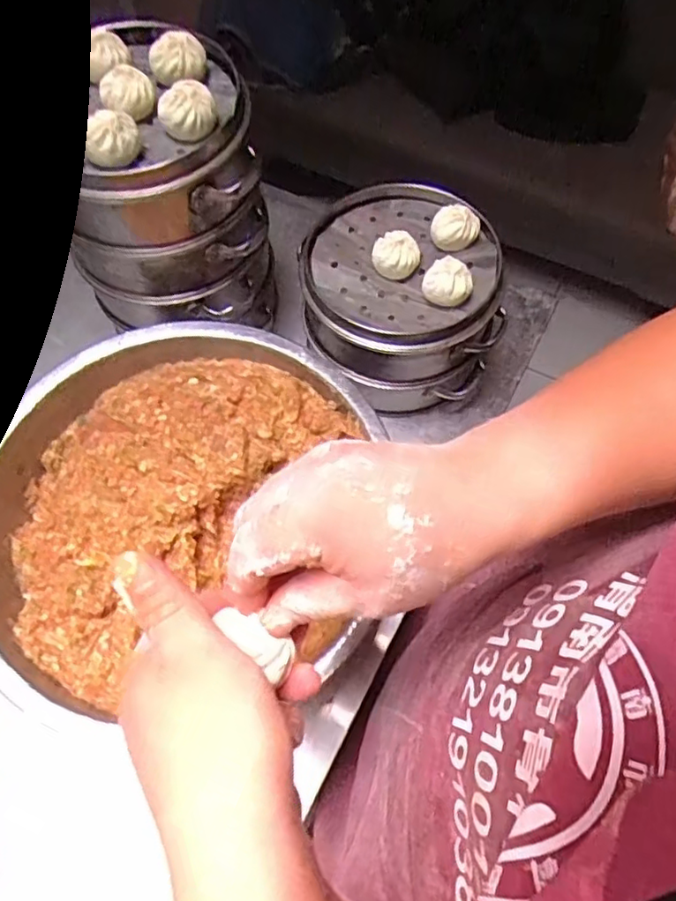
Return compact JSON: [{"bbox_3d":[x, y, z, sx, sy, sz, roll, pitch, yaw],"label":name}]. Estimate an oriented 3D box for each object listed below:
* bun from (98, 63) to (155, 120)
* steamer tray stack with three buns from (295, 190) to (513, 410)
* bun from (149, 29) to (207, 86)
[{"bbox_3d":[-0.171,-0.292,0.497,0.040,0.027,0.040,0,64,0],"label":"bun"},{"bbox_3d":[0.064,-0.162,0.628,0.183,0.132,0.196,7,64,4],"label":"steamer tray stack with three buns"},{"bbox_3d":[-0.133,-0.330,0.516,0.040,0.029,0.040,0,64,0],"label":"bun"}]

